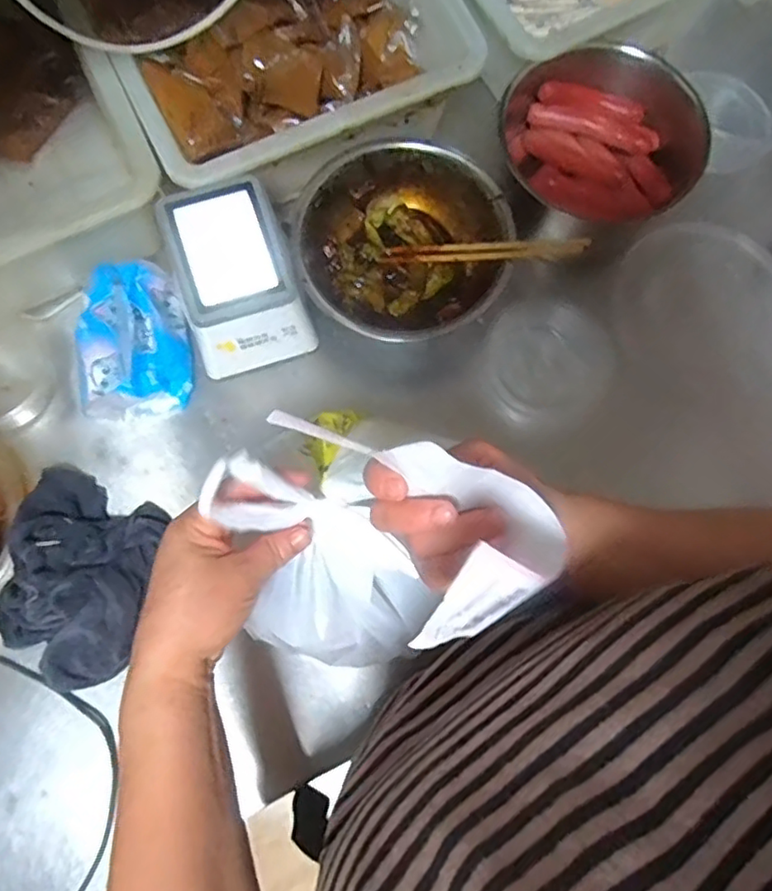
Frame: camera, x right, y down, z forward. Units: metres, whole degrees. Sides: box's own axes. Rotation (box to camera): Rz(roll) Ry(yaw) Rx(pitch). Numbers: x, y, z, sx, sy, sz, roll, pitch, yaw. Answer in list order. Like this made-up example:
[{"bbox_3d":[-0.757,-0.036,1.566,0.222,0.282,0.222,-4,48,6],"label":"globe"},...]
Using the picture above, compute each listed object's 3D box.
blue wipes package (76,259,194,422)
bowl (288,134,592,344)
[{"bbox_3d":[-0.218,-0.087,0.538,0.093,0.059,0.123,-6,77,-3],"label":"blue wipes package"},{"bbox_3d":[0.020,-0.178,0.552,0.198,0.092,0.171,-24,79,-7],"label":"bowl"}]

